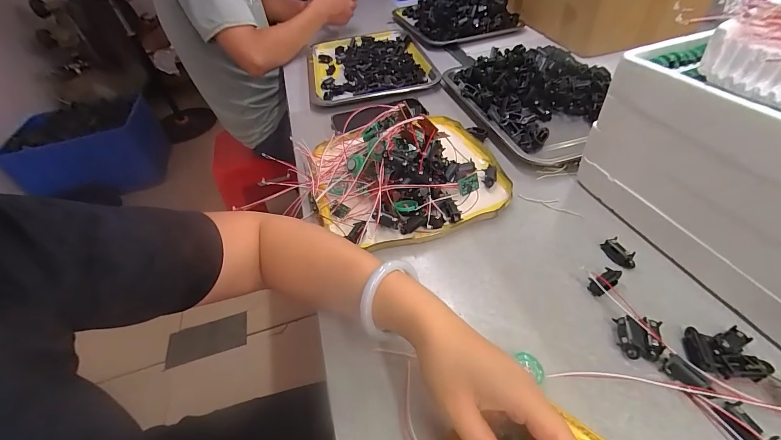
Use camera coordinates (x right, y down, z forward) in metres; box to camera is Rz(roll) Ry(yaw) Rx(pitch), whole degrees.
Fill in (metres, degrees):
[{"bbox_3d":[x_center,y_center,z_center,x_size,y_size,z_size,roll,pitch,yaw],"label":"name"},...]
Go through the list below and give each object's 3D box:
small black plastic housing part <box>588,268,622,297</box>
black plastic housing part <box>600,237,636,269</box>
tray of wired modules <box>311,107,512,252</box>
[{"bbox_3d":[0.210,0.060,0.331,0.030,0.016,0.017,-18,46,-11],"label":"small black plastic housing part"},{"bbox_3d":[0.239,0.034,0.353,0.016,0.011,0.035,-18,46,-11],"label":"black plastic housing part"},{"bbox_3d":[0.017,-0.088,0.443,0.254,0.091,0.238,-12,45,-5],"label":"tray of wired modules"}]

